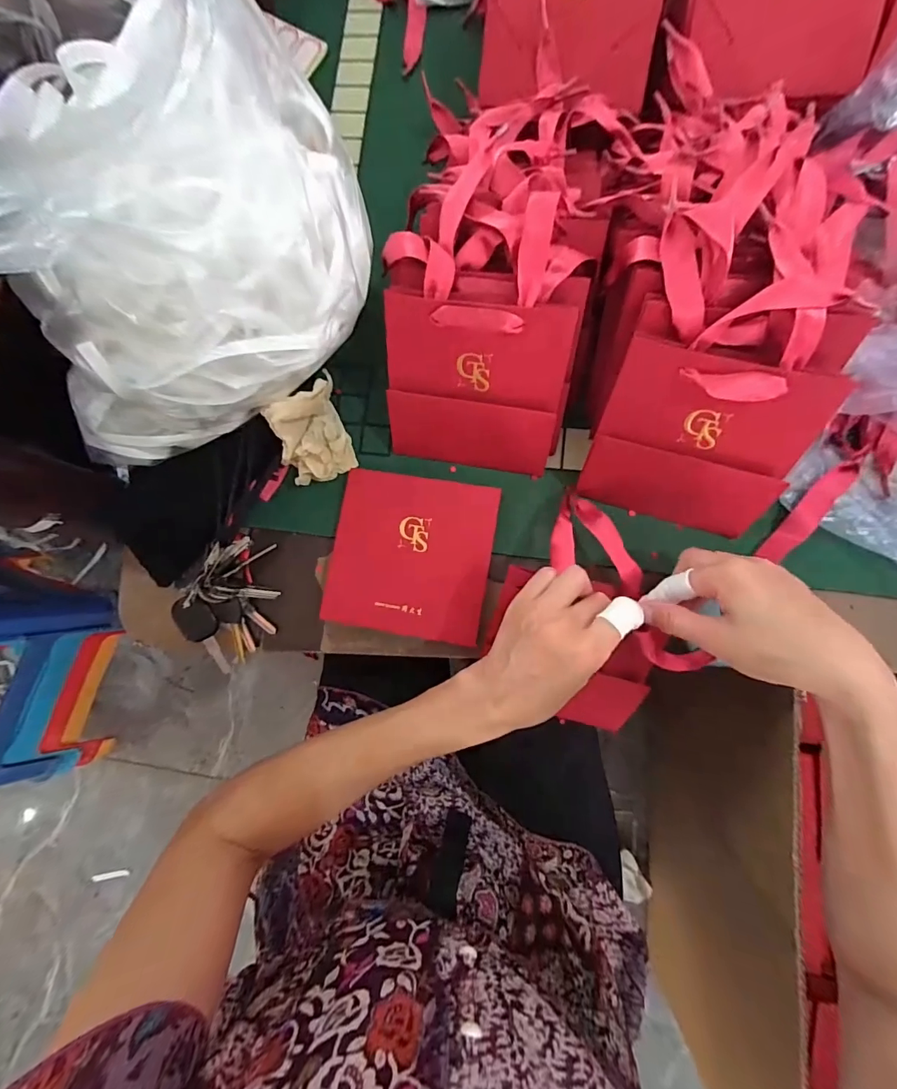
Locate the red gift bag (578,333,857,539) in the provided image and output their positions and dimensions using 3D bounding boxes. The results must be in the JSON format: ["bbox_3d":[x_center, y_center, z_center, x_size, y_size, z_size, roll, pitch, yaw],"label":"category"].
[{"bbox_3d":[0.184,-0.072,0.335,0.137,0.137,0.012,17,47,9],"label":"red gift bag"}]

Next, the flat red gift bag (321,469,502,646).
[{"bbox_3d":[-0.033,0.008,0.394,0.140,0.009,0.138,9,83,5],"label":"flat red gift bag"}]

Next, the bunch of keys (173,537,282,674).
[{"bbox_3d":[-0.198,0.053,0.409,0.103,0.033,0.083,-42,82,-2],"label":"bunch of keys"}]

